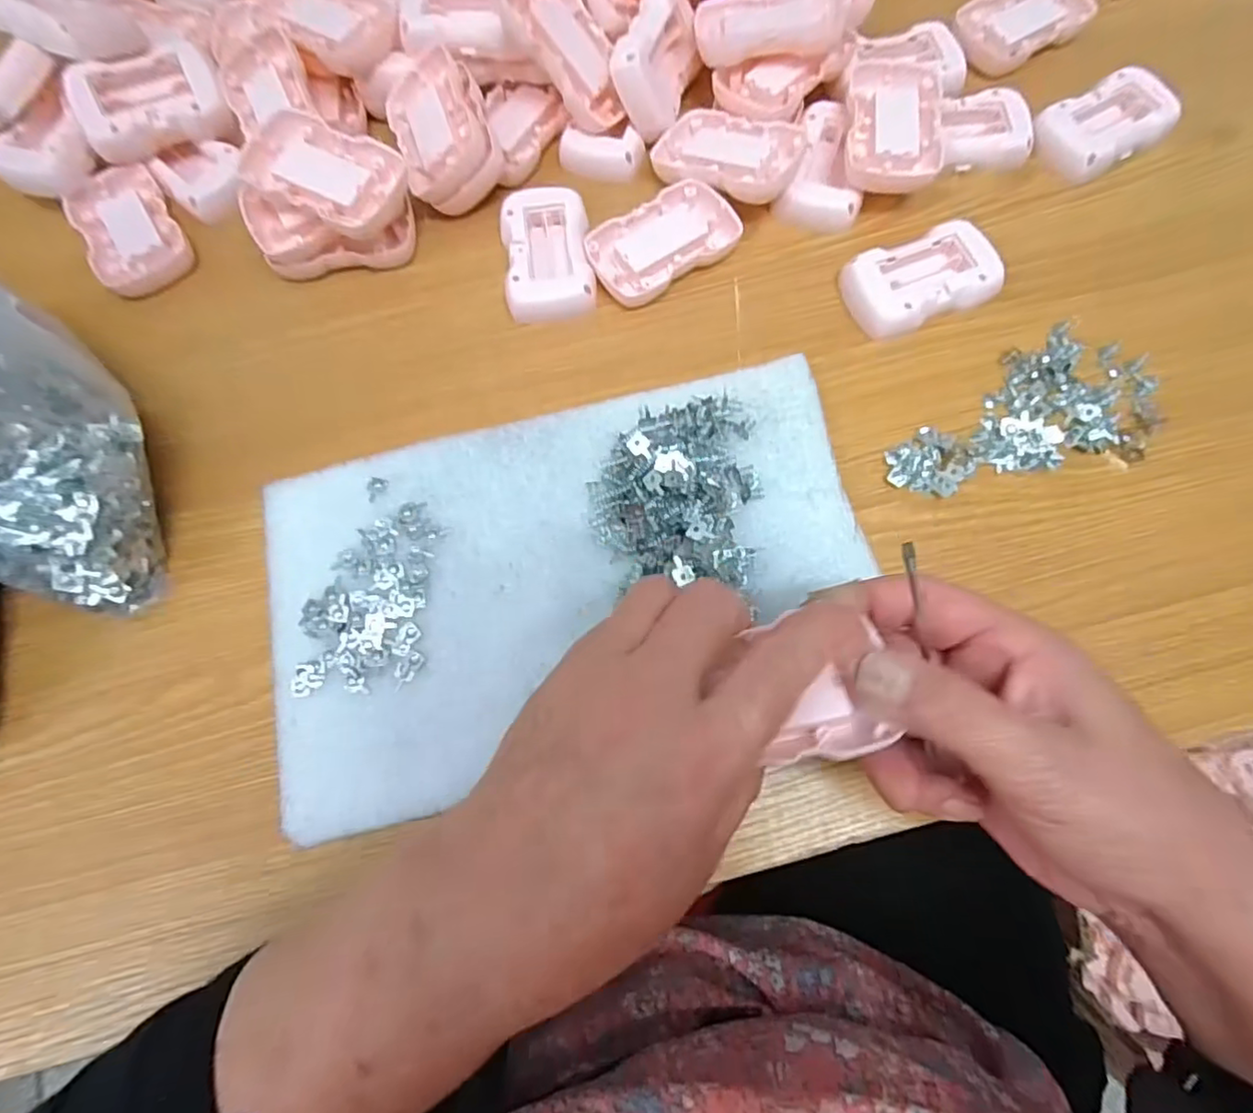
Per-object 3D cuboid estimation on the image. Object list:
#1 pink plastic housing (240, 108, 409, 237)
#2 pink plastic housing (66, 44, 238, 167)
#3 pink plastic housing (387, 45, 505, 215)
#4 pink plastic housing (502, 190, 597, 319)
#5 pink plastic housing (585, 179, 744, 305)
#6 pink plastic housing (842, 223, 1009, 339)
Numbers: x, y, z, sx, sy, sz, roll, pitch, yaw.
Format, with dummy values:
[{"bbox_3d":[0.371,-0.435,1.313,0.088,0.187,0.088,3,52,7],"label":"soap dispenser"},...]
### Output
[{"bbox_3d":[-0.172,-0.216,0.351,0.088,0.023,0.055,24,76,8],"label":"pink plastic housing"},{"bbox_3d":[-0.290,-0.279,0.377,0.081,0.035,0.048,-22,75,-5],"label":"pink plastic housing"},{"bbox_3d":[-0.110,-0.257,0.372,0.054,0.026,0.090,-28,75,25],"label":"pink plastic housing"},{"bbox_3d":[-0.047,-0.180,0.365,0.050,0.018,0.082,-8,74,-1],"label":"pink plastic housing"},{"bbox_3d":[0.022,-0.186,0.366,0.088,0.015,0.053,-32,76,-7],"label":"pink plastic housing"},{"bbox_3d":[0.171,-0.160,0.357,0.085,0.022,0.050,-22,75,-5],"label":"pink plastic housing"}]

